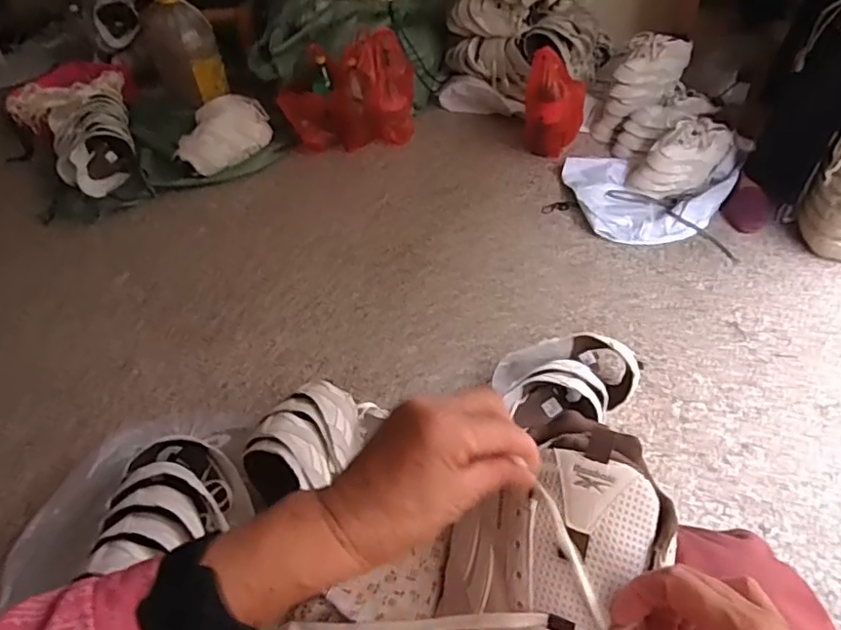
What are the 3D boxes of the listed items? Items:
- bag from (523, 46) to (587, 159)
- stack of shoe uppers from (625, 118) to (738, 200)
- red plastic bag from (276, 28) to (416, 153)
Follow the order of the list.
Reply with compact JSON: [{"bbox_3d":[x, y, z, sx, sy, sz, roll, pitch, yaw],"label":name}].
[{"bbox_3d":[0.359,-0.559,1.553,0.152,0.251,0.108,9,46,12],"label":"bag"},{"bbox_3d":[0.641,-0.389,1.433,0.183,0.138,0.186,34,55,31],"label":"stack of shoe uppers"},{"bbox_3d":[-0.209,-0.625,1.650,0.374,0.253,0.198,-5,44,1],"label":"red plastic bag"}]

